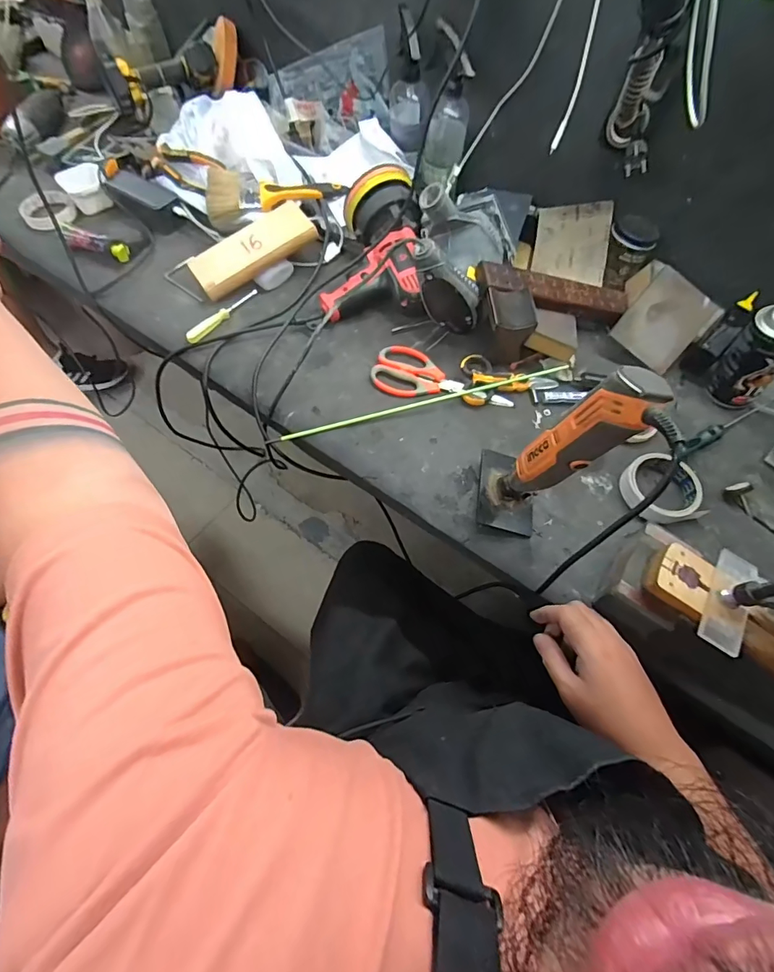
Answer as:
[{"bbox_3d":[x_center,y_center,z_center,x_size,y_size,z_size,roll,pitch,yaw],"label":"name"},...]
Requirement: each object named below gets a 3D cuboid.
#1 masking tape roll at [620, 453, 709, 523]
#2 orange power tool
[{"bbox_3d":[0.344,0.001,0.555,0.093,0.030,0.090,0,63,-2],"label":"masking tape roll"},{"bbox_3d":[0.168,-0.034,0.455,0.107,0.241,0.094,16,64,6],"label":"orange power tool"}]

